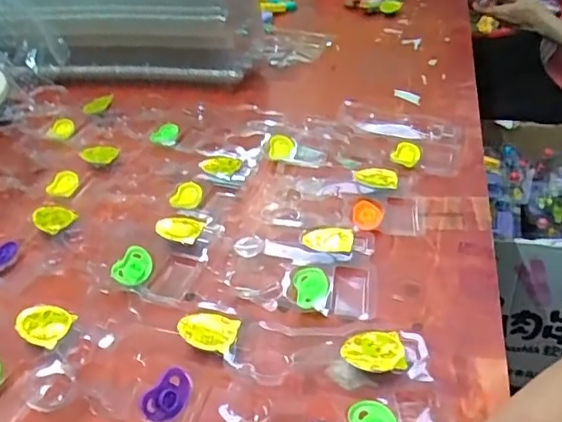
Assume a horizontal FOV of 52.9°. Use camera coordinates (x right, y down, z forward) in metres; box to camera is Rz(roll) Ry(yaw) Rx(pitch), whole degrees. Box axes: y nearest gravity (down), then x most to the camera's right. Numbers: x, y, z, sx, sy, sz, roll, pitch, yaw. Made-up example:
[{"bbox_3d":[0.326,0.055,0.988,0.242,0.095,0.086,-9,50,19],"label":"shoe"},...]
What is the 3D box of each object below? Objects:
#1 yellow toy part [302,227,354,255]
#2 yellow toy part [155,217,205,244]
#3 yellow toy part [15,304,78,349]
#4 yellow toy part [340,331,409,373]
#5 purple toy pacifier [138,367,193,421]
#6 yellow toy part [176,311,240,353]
[{"bbox_3d":[0.050,0.030,0.592,0.053,0.017,0.032,11,40,18],"label":"yellow toy part"},{"bbox_3d":[-0.111,0.020,0.620,0.052,0.012,0.032,13,41,20],"label":"yellow toy part"},{"bbox_3d":[-0.218,0.106,0.521,0.052,0.013,0.039,12,40,19],"label":"yellow toy part"},{"bbox_3d":[0.078,0.119,0.476,0.052,0.007,0.037,-3,40,-3],"label":"yellow toy part"},{"bbox_3d":[-0.090,0.150,0.455,0.031,0.016,0.048,44,58,-3],"label":"purple toy pacifier"},{"bbox_3d":[-0.066,0.108,0.504,0.052,0.013,0.039,12,39,0],"label":"yellow toy part"}]

